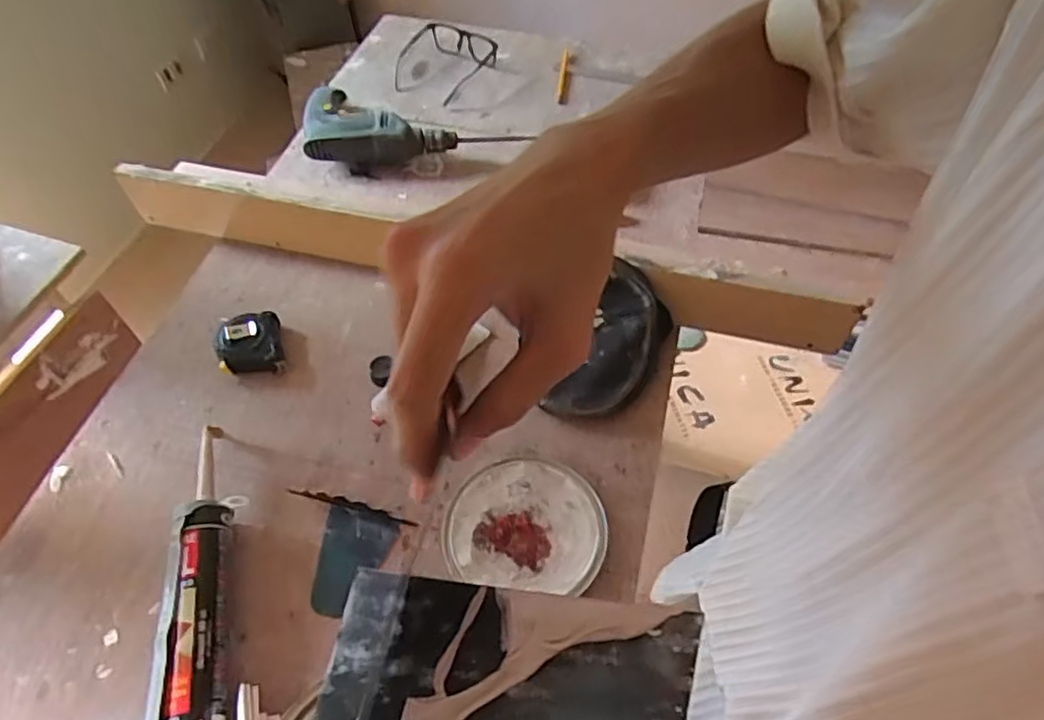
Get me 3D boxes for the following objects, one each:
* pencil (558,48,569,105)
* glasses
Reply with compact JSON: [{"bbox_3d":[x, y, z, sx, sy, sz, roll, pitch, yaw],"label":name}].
[{"bbox_3d":[0.066,-0.451,1.069,0.014,0.010,0.155,3,55,4],"label":"pencil"},{"bbox_3d":[-0.137,-0.485,1.083,0.162,0.044,0.151,29,61,20],"label":"glasses"}]

